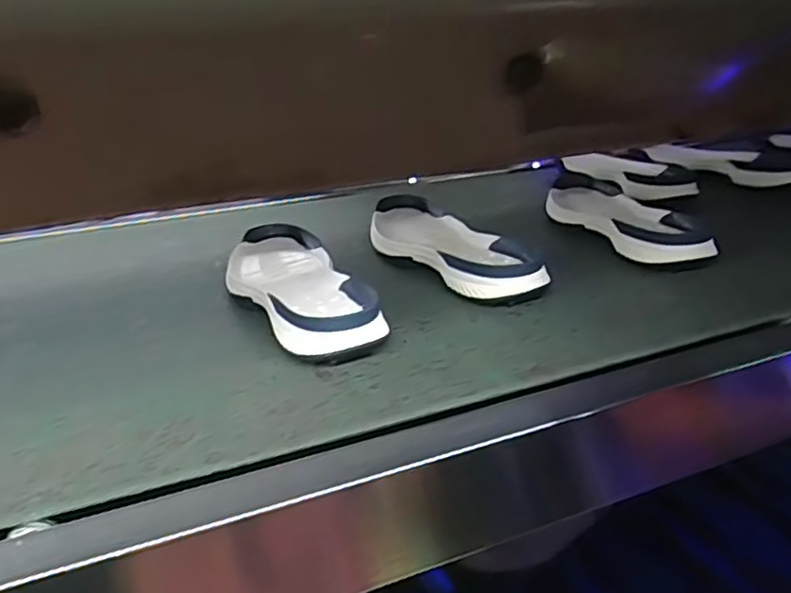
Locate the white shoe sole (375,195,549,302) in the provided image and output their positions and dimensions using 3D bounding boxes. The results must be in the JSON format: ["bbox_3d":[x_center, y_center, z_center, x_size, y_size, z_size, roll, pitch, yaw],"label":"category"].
[{"bbox_3d":[0.056,-0.064,0.804,0.130,0.048,0.333,-12,23,-19],"label":"white shoe sole"}]

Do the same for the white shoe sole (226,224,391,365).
[{"bbox_3d":[-0.114,-0.016,0.708,0.121,0.043,0.310,-10,23,-18],"label":"white shoe sole"}]

